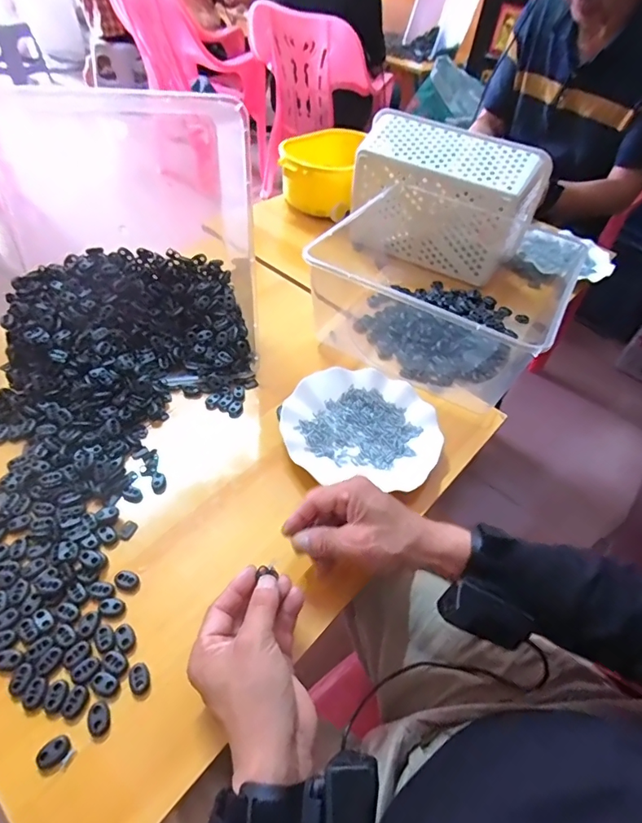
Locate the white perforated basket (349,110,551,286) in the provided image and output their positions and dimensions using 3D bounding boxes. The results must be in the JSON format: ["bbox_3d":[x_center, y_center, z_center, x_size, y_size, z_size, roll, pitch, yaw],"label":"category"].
[{"bbox_3d":[0.200,-0.356,0.776,0.276,0.186,0.143,31,52,19],"label":"white perforated basket"}]

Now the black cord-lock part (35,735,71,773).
[{"bbox_3d":[-0.190,0.243,0.326,0.017,0.005,0.021,33,53,21],"label":"black cord-lock part"}]

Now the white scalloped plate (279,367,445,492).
[{"bbox_3d":[0.047,0.017,0.544,0.181,0.022,0.164,8,48,0],"label":"white scalloped plate"}]

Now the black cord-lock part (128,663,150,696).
[{"bbox_3d":[-0.143,0.211,0.361,0.014,0.004,0.021,-18,53,-21],"label":"black cord-lock part"}]

